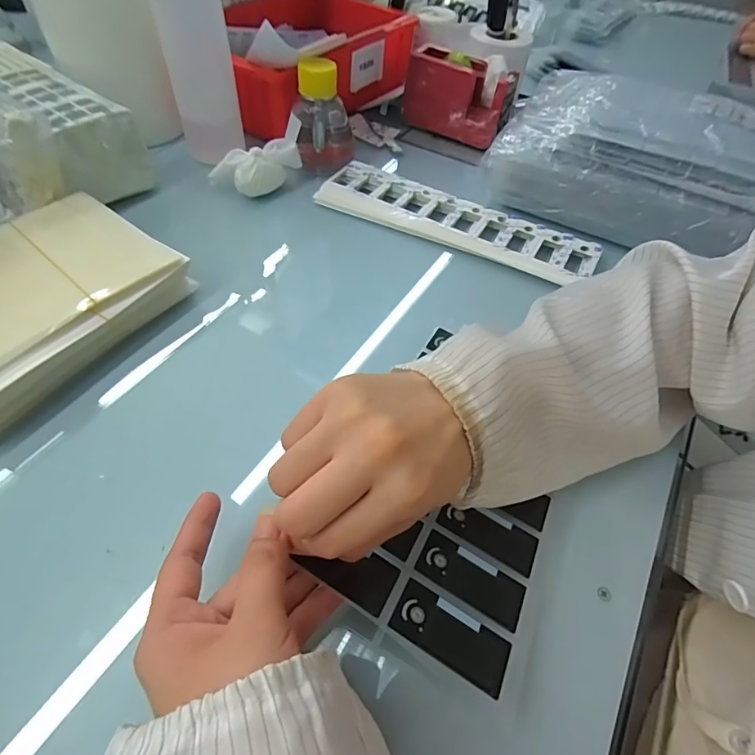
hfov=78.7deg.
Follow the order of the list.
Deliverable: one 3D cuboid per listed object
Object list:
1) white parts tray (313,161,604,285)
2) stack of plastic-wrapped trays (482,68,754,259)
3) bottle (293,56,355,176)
[{"bbox_3d":[0.077,-0.161,0.475,0.286,0.020,0.069,22,53,13],"label":"white parts tray"},{"bbox_3d":[0.278,-0.229,0.484,0.282,0.102,0.186,25,54,15],"label":"stack of plastic-wrapped trays"},{"bbox_3d":[-0.060,-0.289,0.502,0.069,0.091,0.060,-2,52,-6],"label":"bottle"}]

